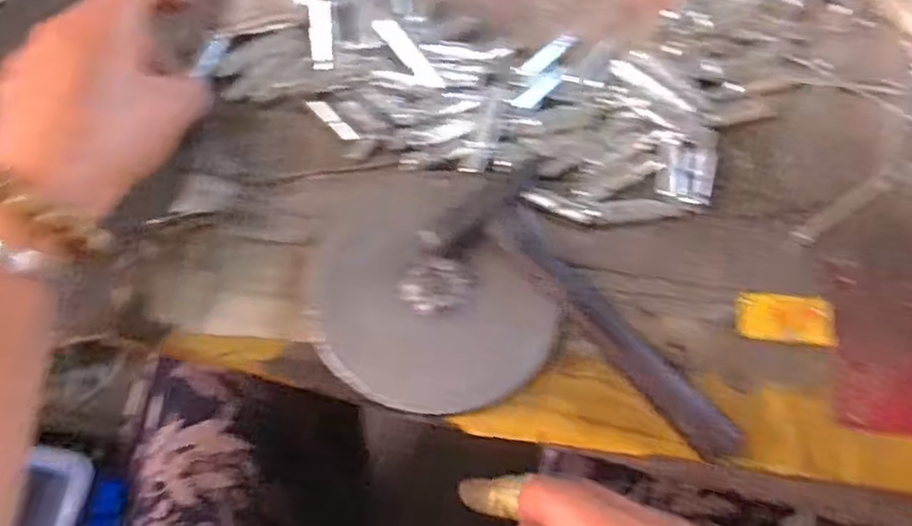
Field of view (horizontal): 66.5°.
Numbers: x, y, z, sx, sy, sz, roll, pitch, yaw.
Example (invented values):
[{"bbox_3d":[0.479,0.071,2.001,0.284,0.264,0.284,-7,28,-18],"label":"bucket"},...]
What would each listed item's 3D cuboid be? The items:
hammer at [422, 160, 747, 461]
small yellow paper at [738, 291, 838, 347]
[{"bbox_3d":[0.072,0.026,0.346,0.070,0.023,0.176,-42,77,-13],"label":"hammer"},{"bbox_3d":[0.171,0.029,0.360,0.048,0.005,0.025,8,72,2],"label":"small yellow paper"}]

